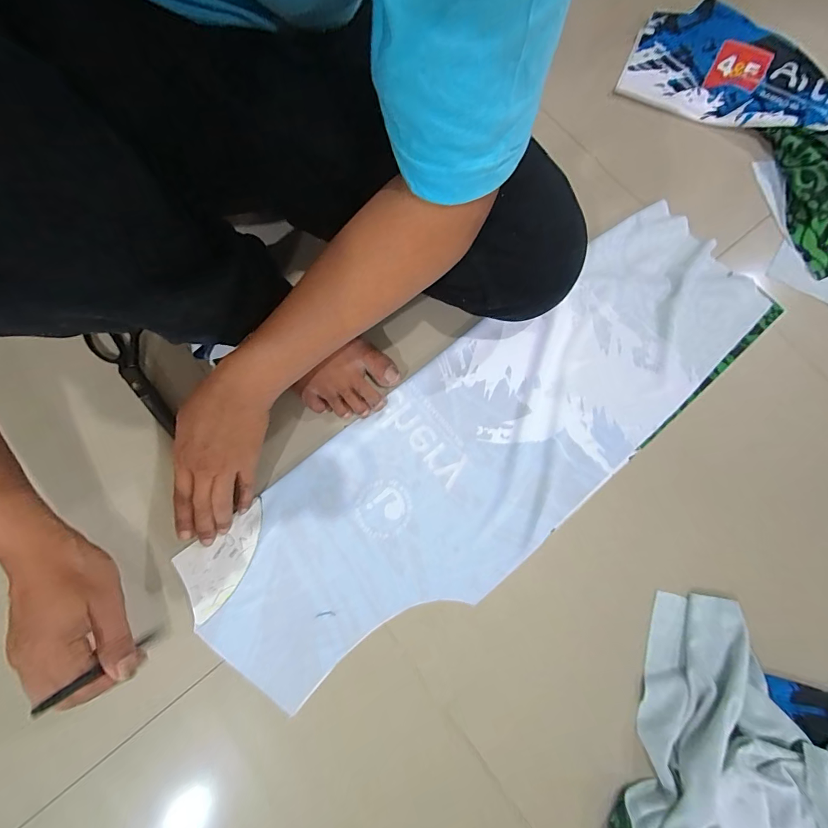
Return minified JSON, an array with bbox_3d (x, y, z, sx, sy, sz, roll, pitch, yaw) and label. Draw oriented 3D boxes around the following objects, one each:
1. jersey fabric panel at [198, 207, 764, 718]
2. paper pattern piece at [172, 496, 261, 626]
[{"bbox_3d":[0.098,0.024,0.460,0.731,0.014,0.237,-38,80,-7],"label":"jersey fabric panel"},{"bbox_3d":[-0.207,0.162,0.434,0.111,0.007,0.075,-34,77,-10],"label":"paper pattern piece"}]

